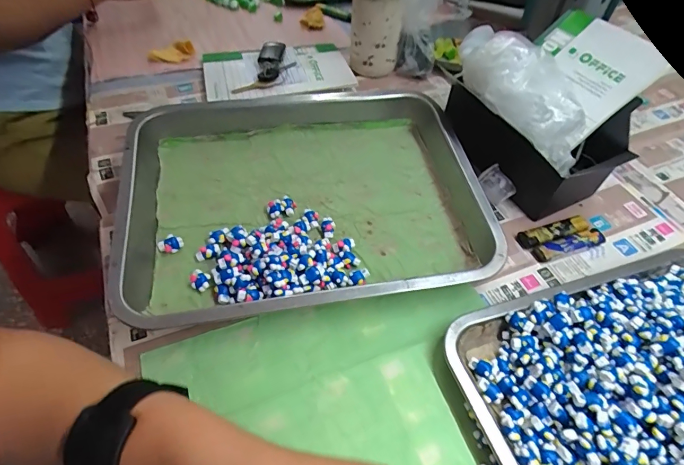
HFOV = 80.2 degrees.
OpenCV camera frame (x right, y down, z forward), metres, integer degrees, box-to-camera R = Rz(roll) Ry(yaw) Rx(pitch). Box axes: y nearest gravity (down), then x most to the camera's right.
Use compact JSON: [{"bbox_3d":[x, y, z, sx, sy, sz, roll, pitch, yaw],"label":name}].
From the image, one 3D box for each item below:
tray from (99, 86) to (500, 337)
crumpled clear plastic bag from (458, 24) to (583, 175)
[{"bbox_3d":[-0.046,-0.041,0.428,0.359,0.052,0.278,-7,51,-9],"label":"tray"},{"bbox_3d":[0.195,-0.143,0.422,0.072,0.054,0.170,-30,79,-25],"label":"crumpled clear plastic bag"}]

